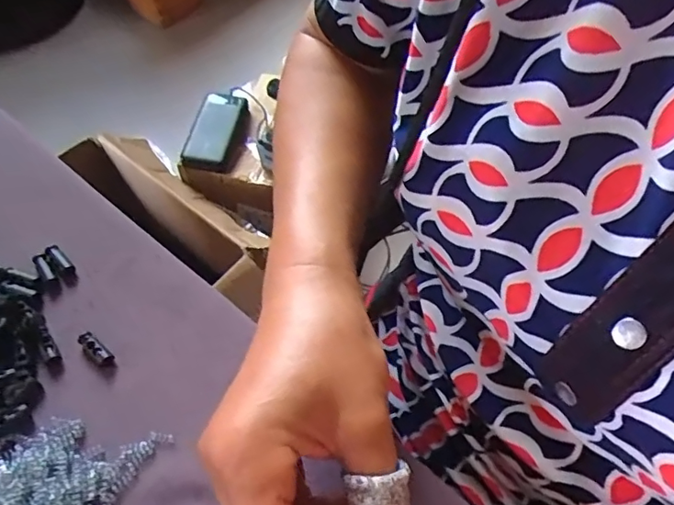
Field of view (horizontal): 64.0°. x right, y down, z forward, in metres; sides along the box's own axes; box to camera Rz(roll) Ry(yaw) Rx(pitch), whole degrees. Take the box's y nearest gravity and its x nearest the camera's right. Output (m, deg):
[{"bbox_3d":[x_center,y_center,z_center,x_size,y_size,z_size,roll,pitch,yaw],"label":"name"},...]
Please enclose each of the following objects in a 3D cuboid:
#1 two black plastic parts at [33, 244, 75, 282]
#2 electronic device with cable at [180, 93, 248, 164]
[{"bbox_3d":[-0.181,0.007,0.344,0.018,0.006,0.024,-33,62,-24],"label":"two black plastic parts"},{"bbox_3d":[-0.199,-0.201,0.879,0.072,0.021,0.146,18,56,-11],"label":"electronic device with cable"}]

